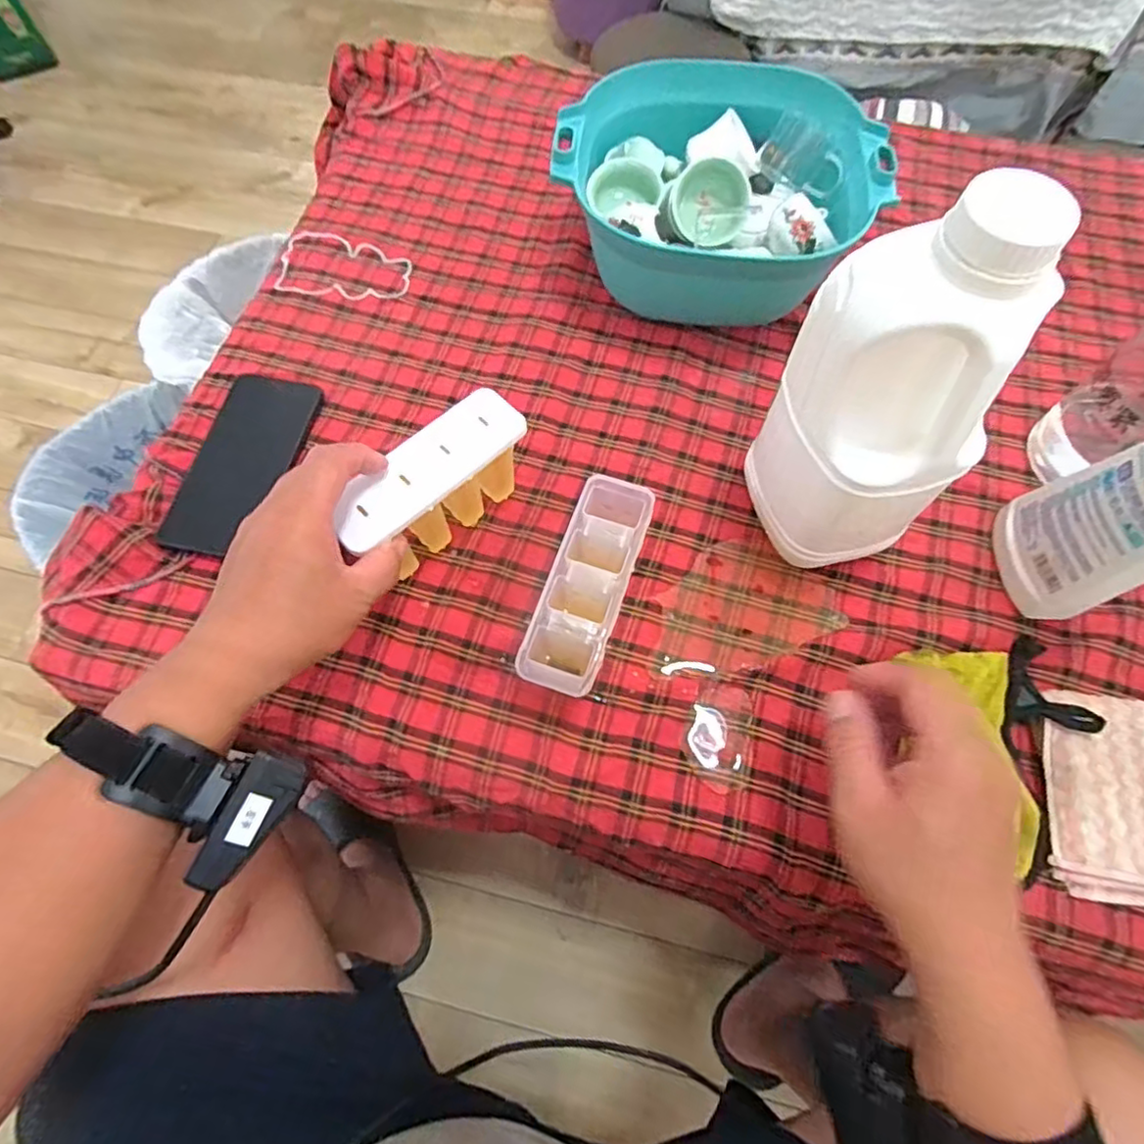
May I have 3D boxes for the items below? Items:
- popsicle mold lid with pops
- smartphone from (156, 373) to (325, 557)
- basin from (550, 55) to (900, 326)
[{"bbox_3d":[-0.094,-0.056,0.454,0.047,0.082,0.141,42,72,16],"label":"popsicle mold lid with pops"},{"bbox_3d":[-0.266,-0.091,0.512,0.075,0.013,0.168,13,67,6],"label":"smartphone"},{"bbox_3d":[0.120,-0.325,0.553,0.255,0.109,0.176,4,66,1],"label":"basin"}]

